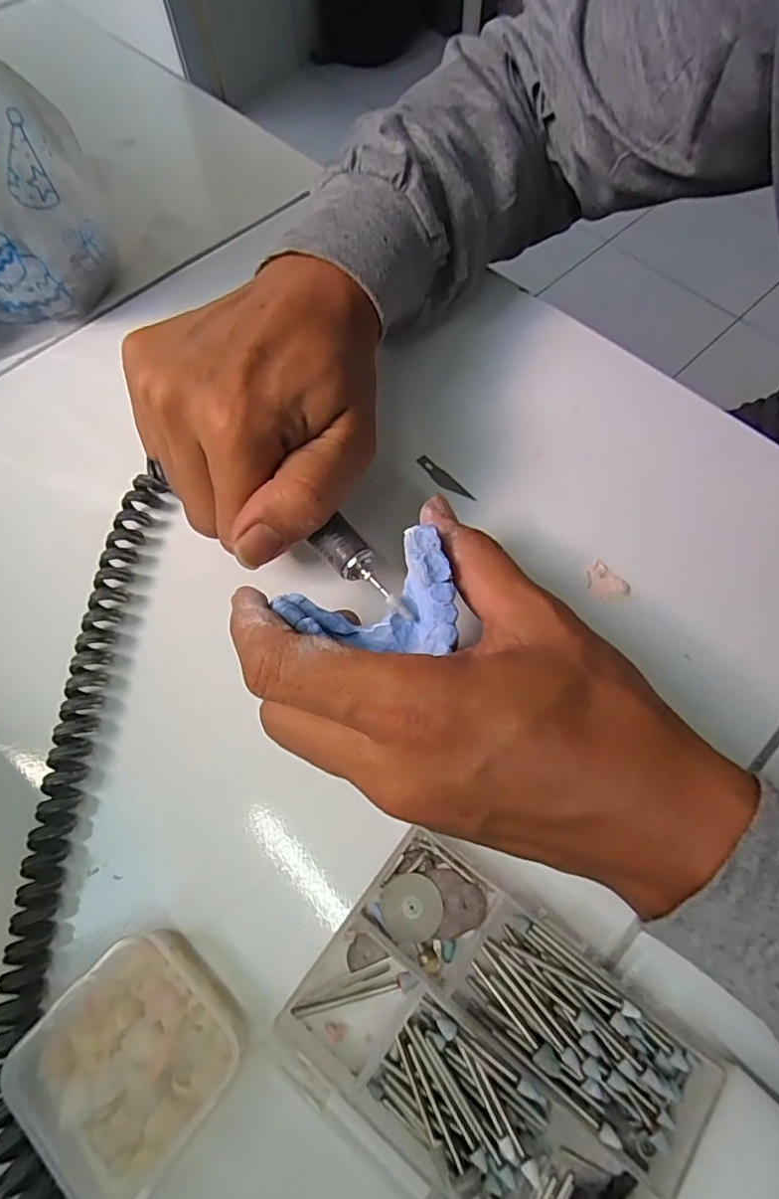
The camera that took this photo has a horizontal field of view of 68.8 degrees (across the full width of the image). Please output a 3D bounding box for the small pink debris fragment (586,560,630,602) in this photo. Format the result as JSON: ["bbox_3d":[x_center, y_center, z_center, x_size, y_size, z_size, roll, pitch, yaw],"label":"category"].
[{"bbox_3d":[0.097,-0.007,0.255,0.018,0.004,0.017,0,65,1],"label":"small pink debris fragment"}]

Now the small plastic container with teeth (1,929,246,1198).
[{"bbox_3d":[-0.084,0.146,0.181,0.056,0.018,0.061,38,71,17],"label":"small plastic container with teeth"}]

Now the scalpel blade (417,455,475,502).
[{"bbox_3d":[0.028,-0.059,0.283,0.008,0.004,0.036,-40,71,-9],"label":"scalpel blade"}]

